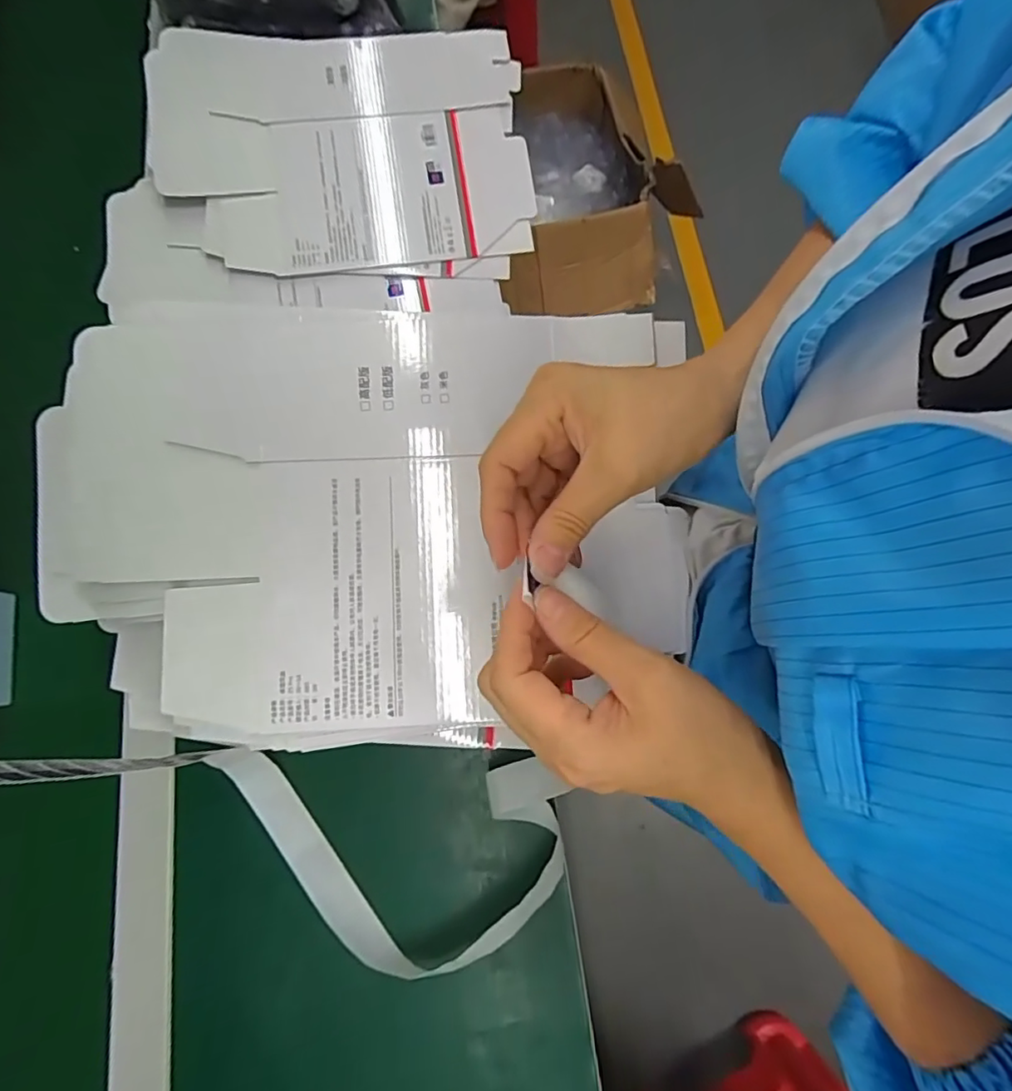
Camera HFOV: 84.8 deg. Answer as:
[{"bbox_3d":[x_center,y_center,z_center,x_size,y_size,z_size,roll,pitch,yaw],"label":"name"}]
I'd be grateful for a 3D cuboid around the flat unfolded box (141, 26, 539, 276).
[{"bbox_3d":[-0.158,-0.395,0.548,0.354,0.020,0.249,-5,85,-5],"label":"flat unfolded box"}]

